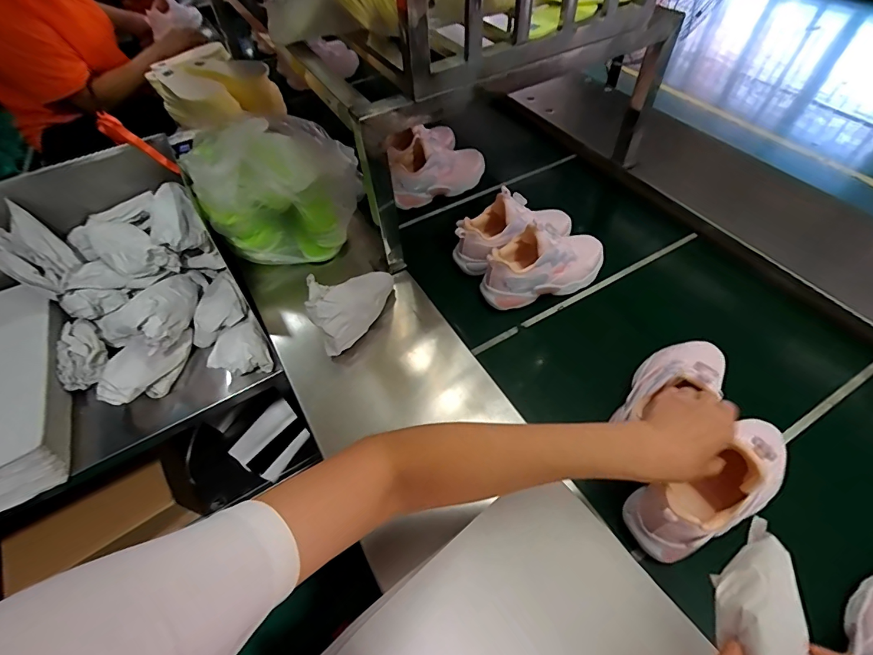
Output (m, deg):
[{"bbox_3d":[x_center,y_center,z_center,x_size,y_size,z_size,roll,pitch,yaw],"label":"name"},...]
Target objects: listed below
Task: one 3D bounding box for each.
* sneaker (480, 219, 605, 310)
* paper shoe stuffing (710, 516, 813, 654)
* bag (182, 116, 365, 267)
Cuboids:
[{"bbox_3d":[0.173,-0.112,0.661,0.215,0.104,0.087,-16,55,-8],"label":"sneaker"},{"bbox_3d":[0.231,0.192,0.304,0.044,0.034,0.128,26,40,20],"label":"paper shoe stuffing"},{"bbox_3d":[-0.262,-0.232,0.712,0.247,0.182,0.196,-28,58,-16],"label":"bag"}]

